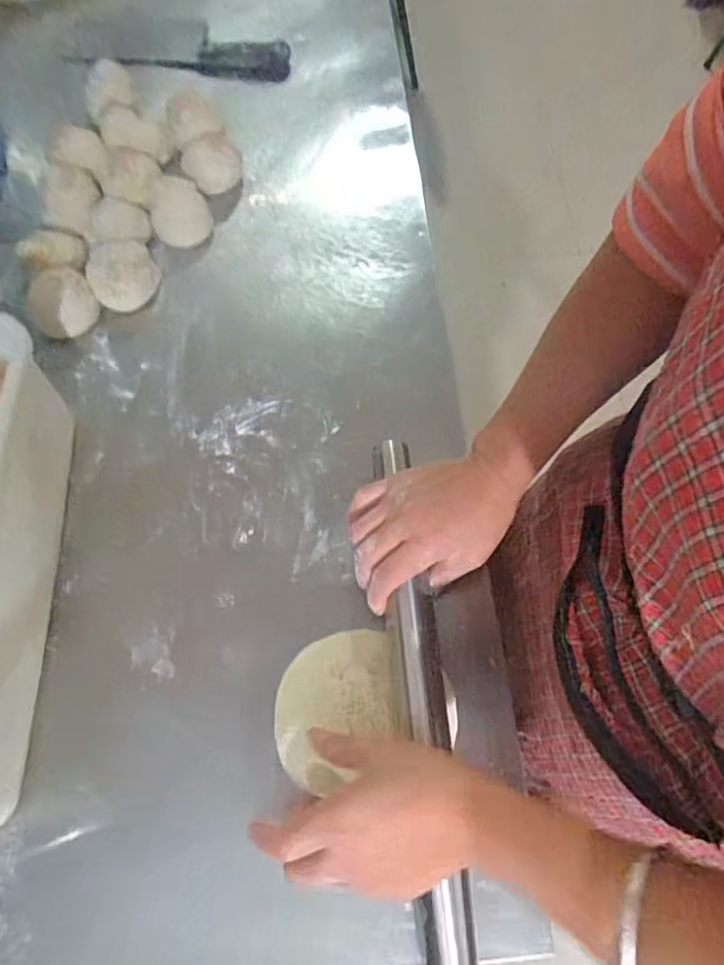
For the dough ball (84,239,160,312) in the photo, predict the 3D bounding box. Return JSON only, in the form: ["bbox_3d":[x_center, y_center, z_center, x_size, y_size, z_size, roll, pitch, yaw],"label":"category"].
[{"bbox_3d":[-0.234,-0.203,0.562,0.064,0.046,0.061,0,68,0],"label":"dough ball"}]

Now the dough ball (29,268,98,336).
[{"bbox_3d":[-0.282,-0.167,0.540,0.059,0.045,0.050,-32,72,-12],"label":"dough ball"}]

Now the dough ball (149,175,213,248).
[{"bbox_3d":[-0.189,-0.281,0.592,0.058,0.046,0.057,0,68,0],"label":"dough ball"}]

